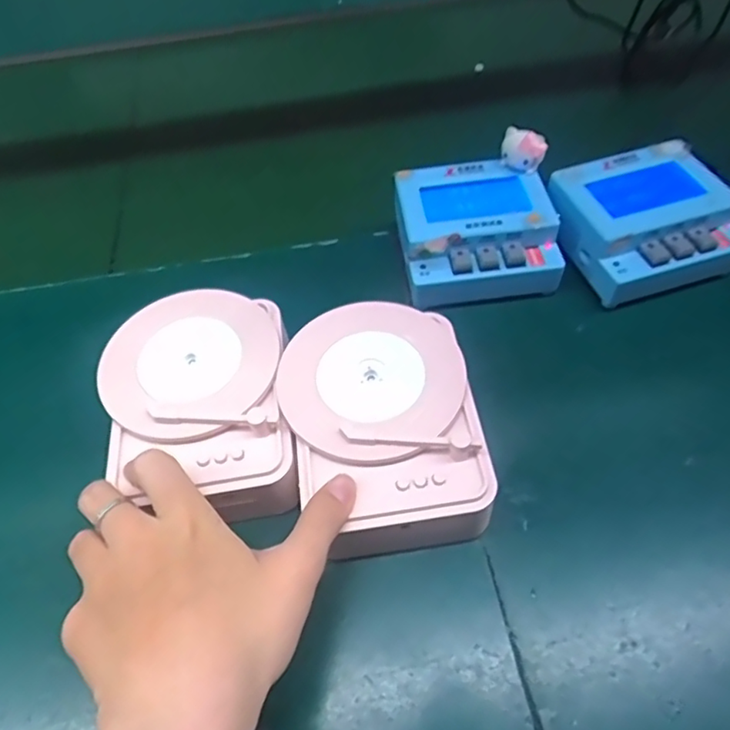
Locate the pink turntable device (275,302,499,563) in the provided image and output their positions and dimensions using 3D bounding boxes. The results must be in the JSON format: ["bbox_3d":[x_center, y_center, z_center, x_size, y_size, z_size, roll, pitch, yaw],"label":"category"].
[{"bbox_3d":[0.010,0.034,0.321,0.099,0.054,0.130,-9,55,-2],"label":"pink turntable device"}]

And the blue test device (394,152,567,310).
[{"bbox_3d":[0.076,-0.094,0.406,0.105,0.043,0.100,-6,55,0],"label":"blue test device"}]

